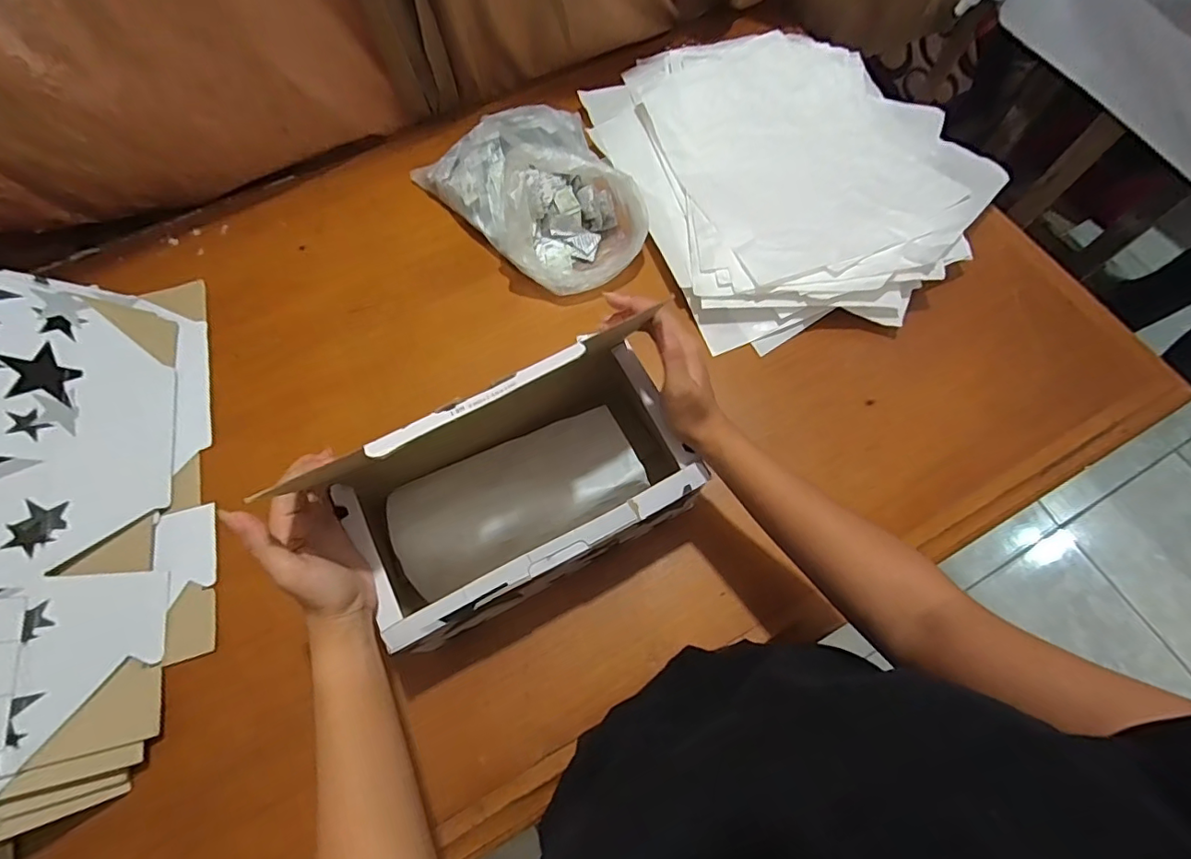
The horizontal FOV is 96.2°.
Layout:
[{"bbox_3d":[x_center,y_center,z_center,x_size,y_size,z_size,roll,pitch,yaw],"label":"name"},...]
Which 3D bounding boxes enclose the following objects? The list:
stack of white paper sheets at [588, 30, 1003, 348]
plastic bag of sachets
[{"bbox_3d":[0.236,-0.330,0.659,0.391,0.053,0.464,-23,69,-5],"label":"stack of white paper sheets"},{"bbox_3d":[-0.061,-0.292,0.625,0.186,0.112,0.275,-39,74,-14],"label":"plastic bag of sachets"}]

